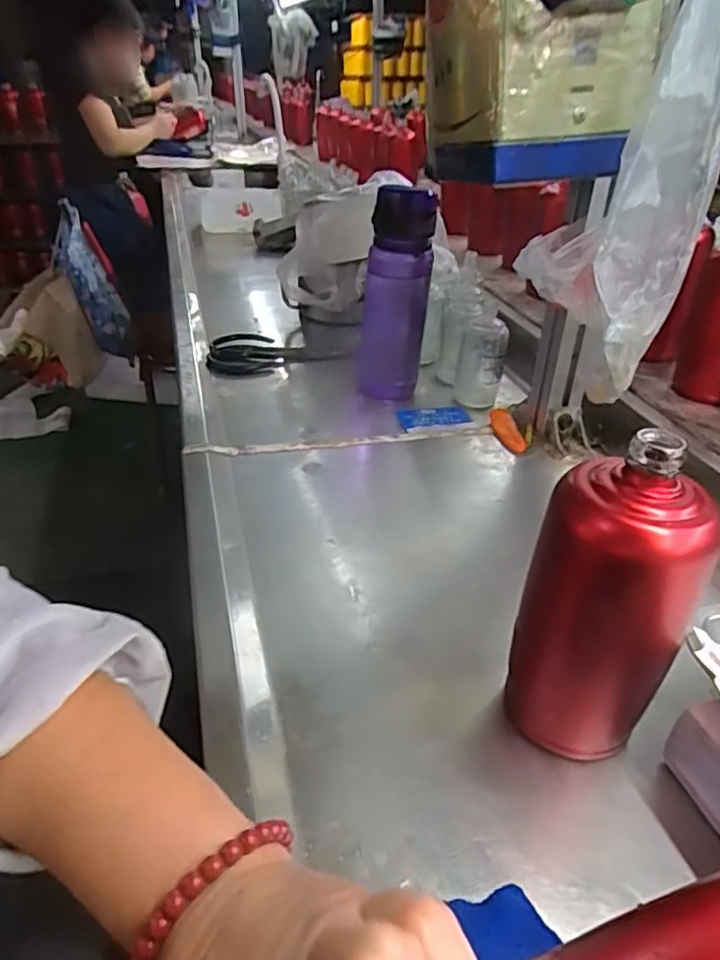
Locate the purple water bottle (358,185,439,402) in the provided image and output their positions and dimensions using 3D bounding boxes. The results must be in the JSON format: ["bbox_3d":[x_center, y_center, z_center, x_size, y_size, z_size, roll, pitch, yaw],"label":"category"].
[{"bbox_3d":[0.040,-0.201,0.714,0.075,0.225,0.073,2,34,1],"label":"purple water bottle"}]

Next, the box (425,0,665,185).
[{"bbox_3d":[0.134,-0.316,0.508,0.140,0.130,0.116,-10,35,-16],"label":"box"}]

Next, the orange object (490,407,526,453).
[{"bbox_3d":[0.172,-0.057,0.737,0.017,0.021,0.057,-23,76,-32],"label":"orange object"}]

